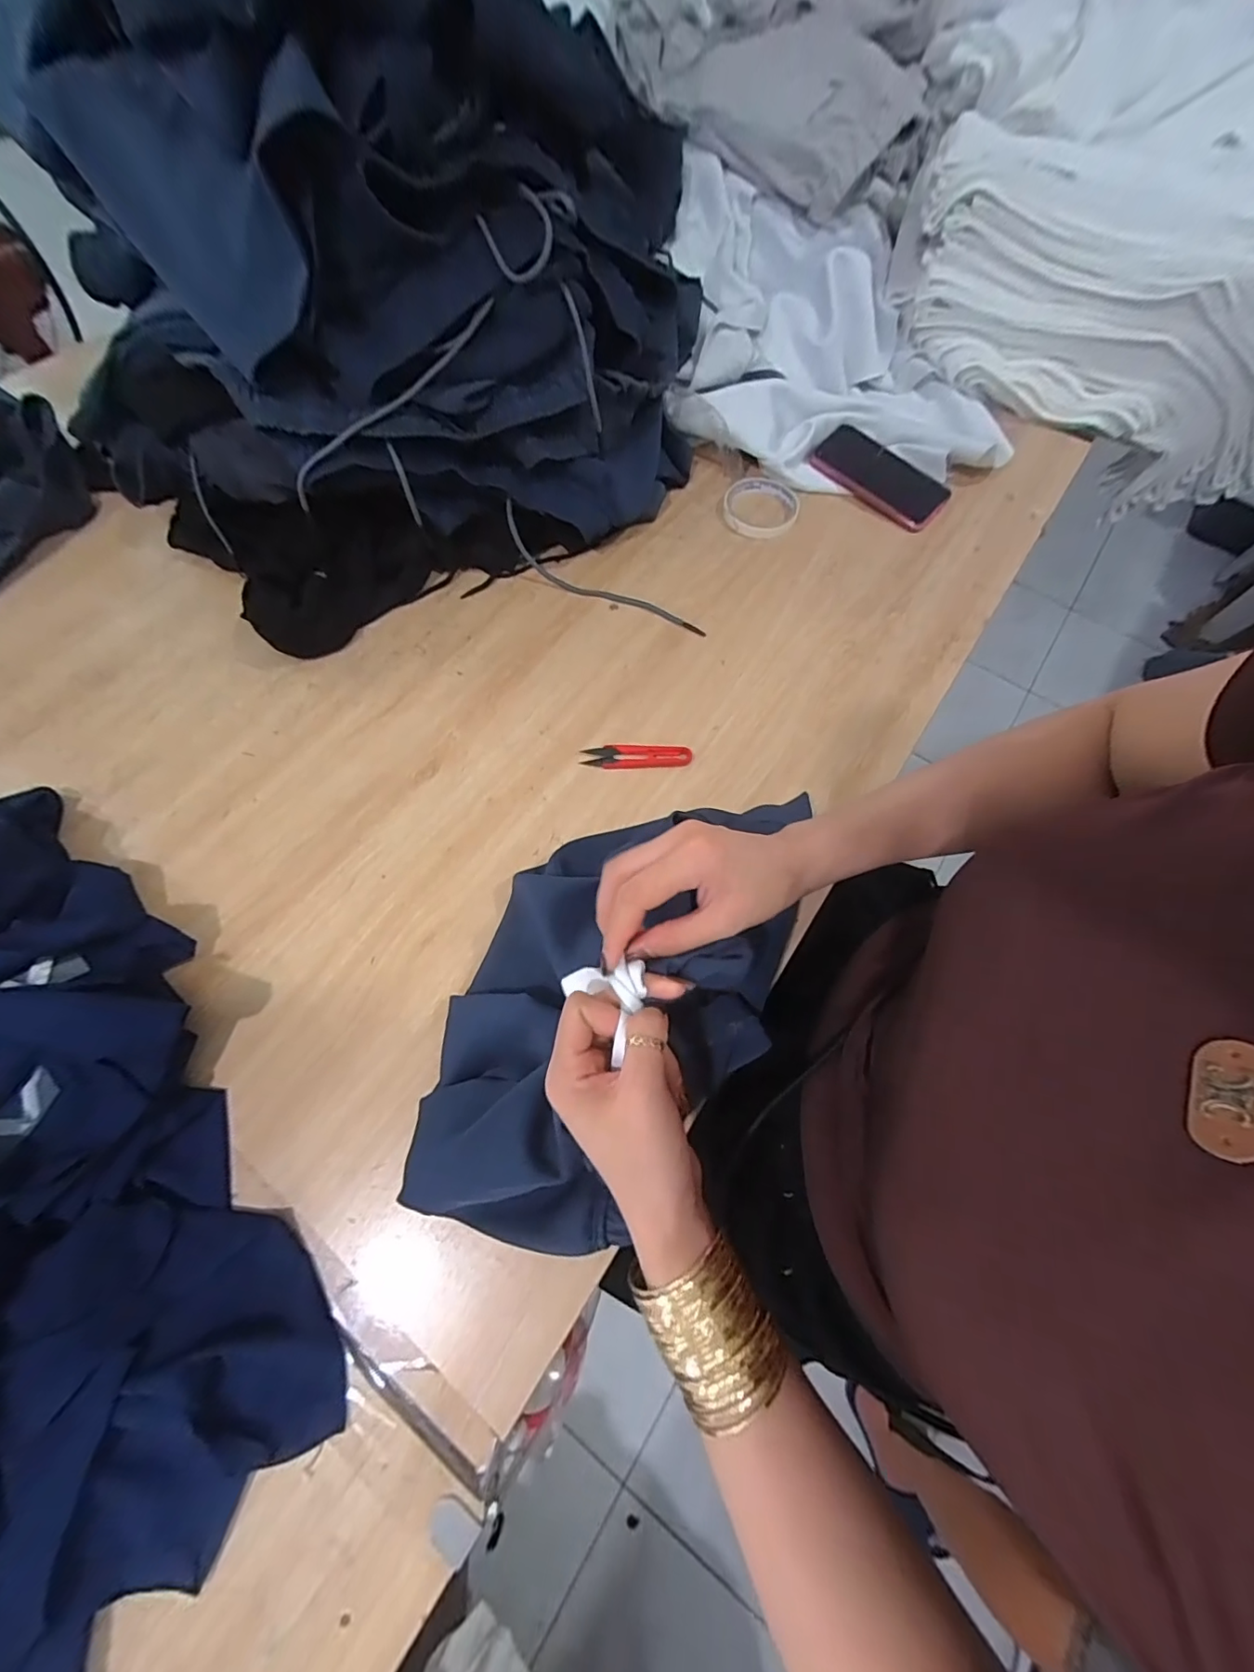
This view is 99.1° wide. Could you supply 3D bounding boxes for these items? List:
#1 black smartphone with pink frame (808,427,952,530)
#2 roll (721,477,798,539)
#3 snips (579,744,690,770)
[{"bbox_3d":[0.305,-0.432,0.641,0.158,0.011,0.084,41,80,7],"label":"black smartphone with pink frame"},{"bbox_3d":[0.158,-0.390,0.634,0.087,0.015,0.091,1,67,-2],"label":"roll"},{"bbox_3d":[0.010,-0.075,0.499,0.100,0.007,0.022,0,67,-2],"label":"snips"}]

